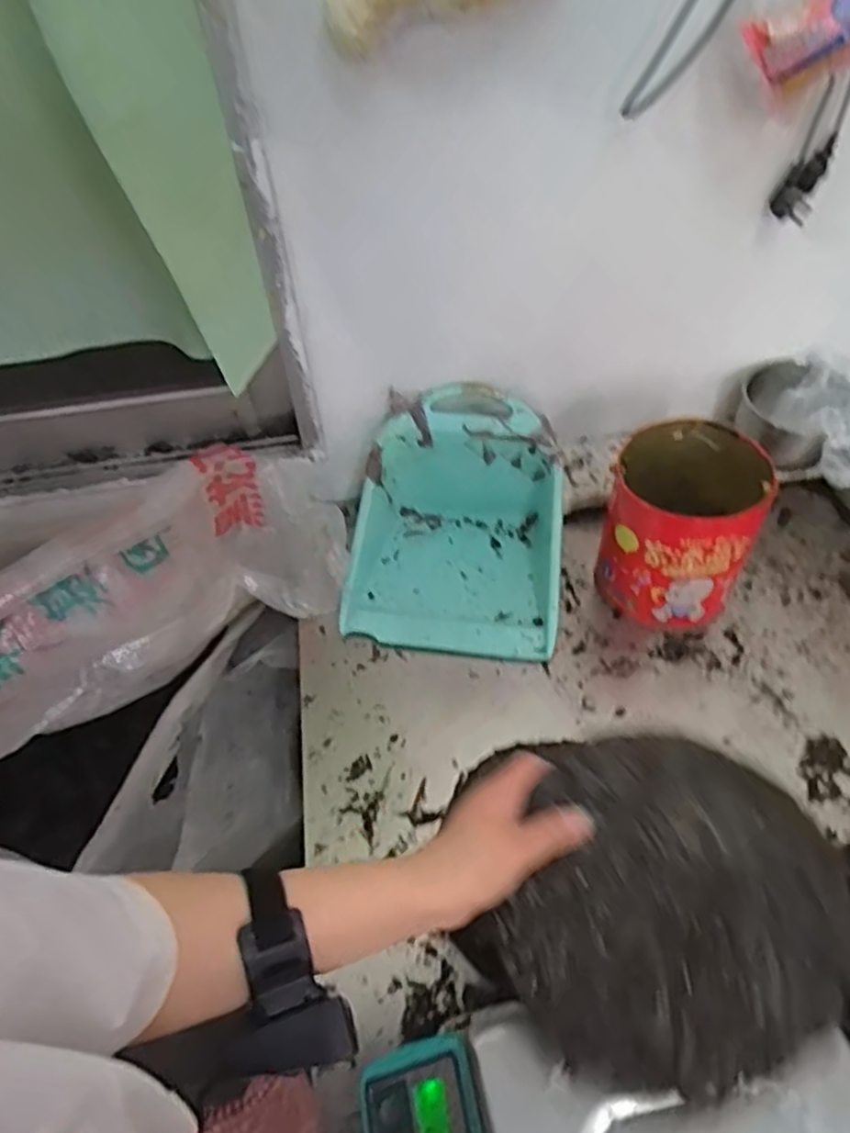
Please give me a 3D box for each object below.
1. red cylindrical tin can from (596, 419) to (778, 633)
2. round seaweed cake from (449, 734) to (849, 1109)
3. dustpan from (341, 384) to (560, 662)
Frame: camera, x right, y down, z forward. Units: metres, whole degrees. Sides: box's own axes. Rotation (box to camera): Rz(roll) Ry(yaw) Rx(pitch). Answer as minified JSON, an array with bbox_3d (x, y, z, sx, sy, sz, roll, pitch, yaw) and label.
[{"bbox_3d":[0.293,-0.043,0.832,0.150,0.179,0.167,25,56,24],"label":"red cylindrical tin can"},{"bbox_3d":[0.135,0.199,0.433,0.208,0.014,0.189,-5,57,20],"label":"round seaweed cake"},{"bbox_3d":[0.039,-0.054,0.881,0.250,0.163,0.273,4,50,9],"label":"dustpan"}]

